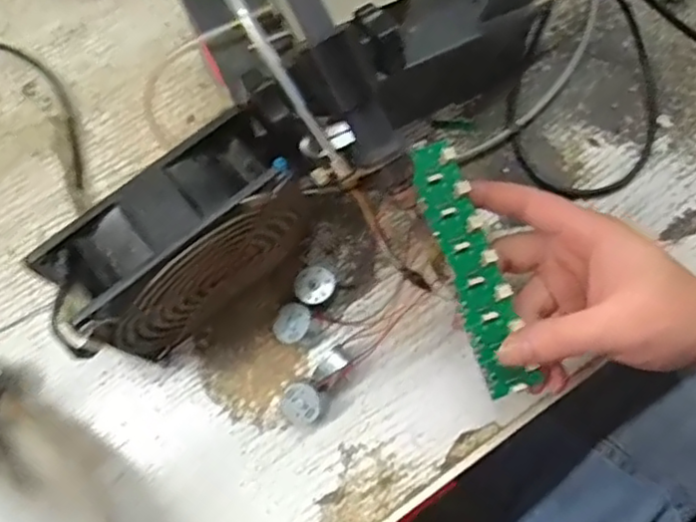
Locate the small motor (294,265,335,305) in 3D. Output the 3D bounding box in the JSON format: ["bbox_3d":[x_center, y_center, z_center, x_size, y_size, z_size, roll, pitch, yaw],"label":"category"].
[{"bbox_3d":[-0.020,0.015,0.389,0.024,0.012,0.024,0,74,-1],"label":"small motor"}]

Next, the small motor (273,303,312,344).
[{"bbox_3d":[-0.032,0.037,0.381,0.020,0.016,0.023,20,74,5],"label":"small motor"}]

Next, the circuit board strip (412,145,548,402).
[{"bbox_3d":[0.065,0.002,0.346,0.028,0.006,0.138,-17,84,-6],"label":"circuit board strip"}]

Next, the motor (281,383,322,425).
[{"bbox_3d":[-0.026,0.081,0.368,0.021,0.018,0.023,0,74,-1],"label":"motor"}]

